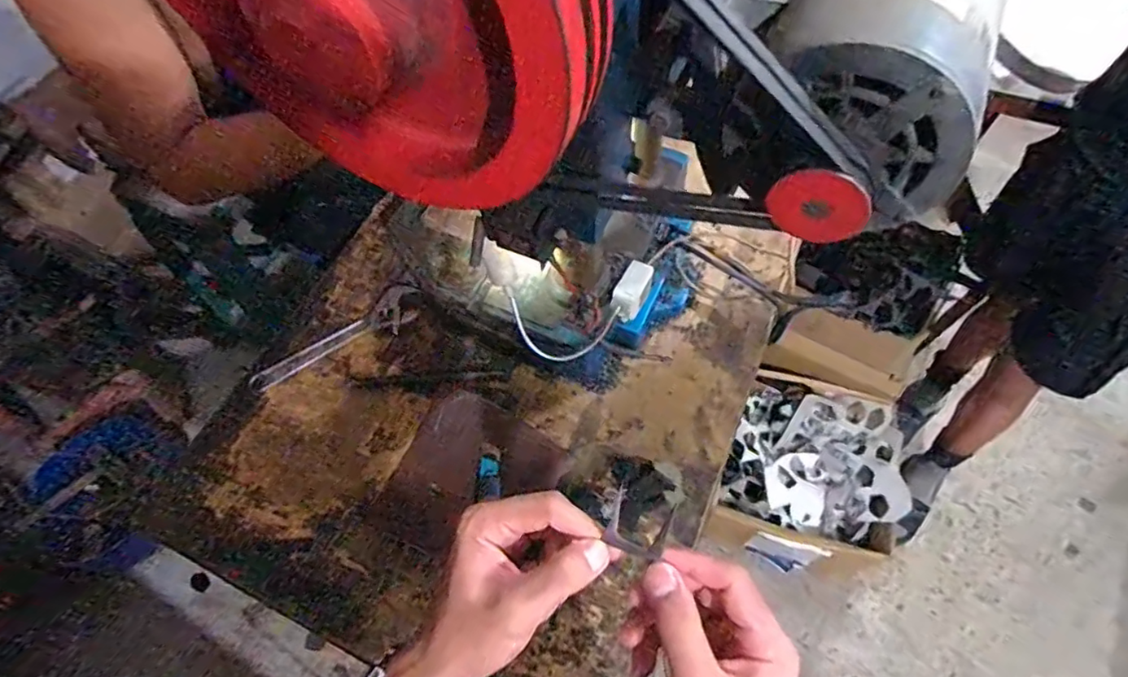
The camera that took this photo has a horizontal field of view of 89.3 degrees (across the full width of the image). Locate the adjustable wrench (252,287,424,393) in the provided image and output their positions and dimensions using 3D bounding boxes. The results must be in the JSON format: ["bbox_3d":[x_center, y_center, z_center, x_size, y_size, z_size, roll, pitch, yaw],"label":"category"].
[{"bbox_3d":[-0.295,0.006,0.753,0.234,0.022,0.062,-36,66,-15],"label":"adjustable wrench"}]

